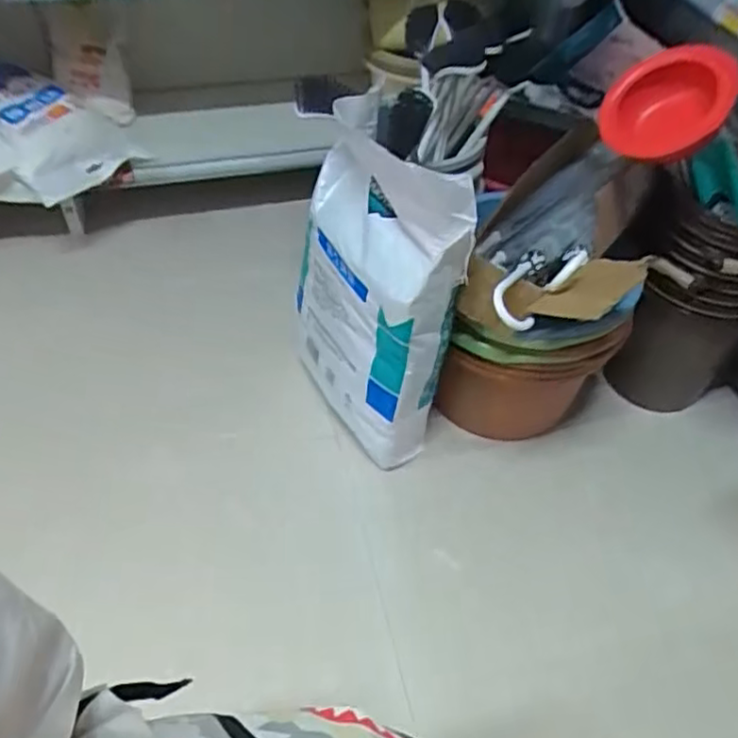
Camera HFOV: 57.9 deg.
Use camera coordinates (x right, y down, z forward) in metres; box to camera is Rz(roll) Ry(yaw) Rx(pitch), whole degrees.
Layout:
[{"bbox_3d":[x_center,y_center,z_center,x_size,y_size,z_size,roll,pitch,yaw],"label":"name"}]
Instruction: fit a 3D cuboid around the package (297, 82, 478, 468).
[{"bbox_3d":[-0.008,-0.139,1.108,0.156,0.544,0.375,-17,51,-17],"label":"package"}]

